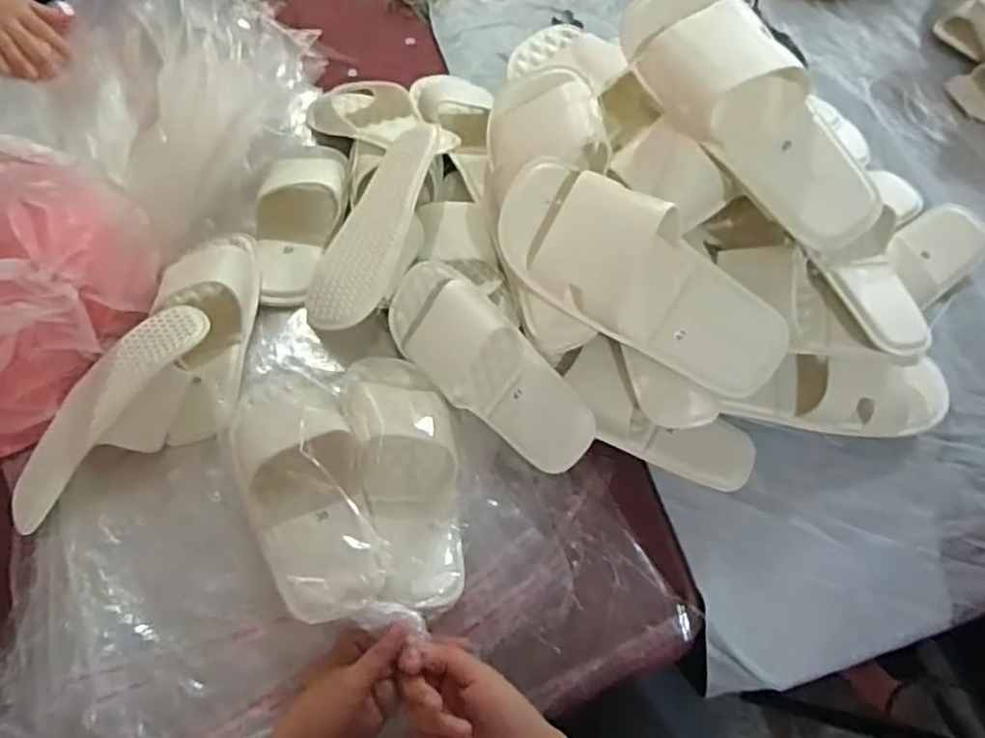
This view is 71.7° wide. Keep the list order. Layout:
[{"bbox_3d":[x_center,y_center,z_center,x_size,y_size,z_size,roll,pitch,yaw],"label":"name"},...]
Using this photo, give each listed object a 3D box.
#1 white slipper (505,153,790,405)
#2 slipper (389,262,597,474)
[{"bbox_3d":[0.132,-0.078,0.608,0.279,0.065,0.116,34,99,-5],"label":"white slipper"},{"bbox_3d":[-0.004,-0.002,0.656,0.239,0.100,0.046,41,23,14],"label":"slipper"}]

